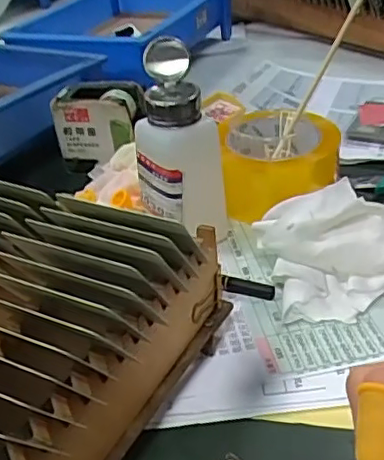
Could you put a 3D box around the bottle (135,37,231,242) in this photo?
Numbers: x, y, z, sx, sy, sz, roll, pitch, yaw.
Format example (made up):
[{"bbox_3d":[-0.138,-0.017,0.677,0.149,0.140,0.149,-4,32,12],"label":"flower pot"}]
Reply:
[{"bbox_3d":[-0.012,-0.058,0.448,0.058,0.143,0.056,-26,38,-29],"label":"bottle"}]

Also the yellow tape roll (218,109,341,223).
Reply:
[{"bbox_3d":[0.073,-0.059,0.527,0.096,0.077,0.096,-4,33,2],"label":"yellow tape roll"}]

